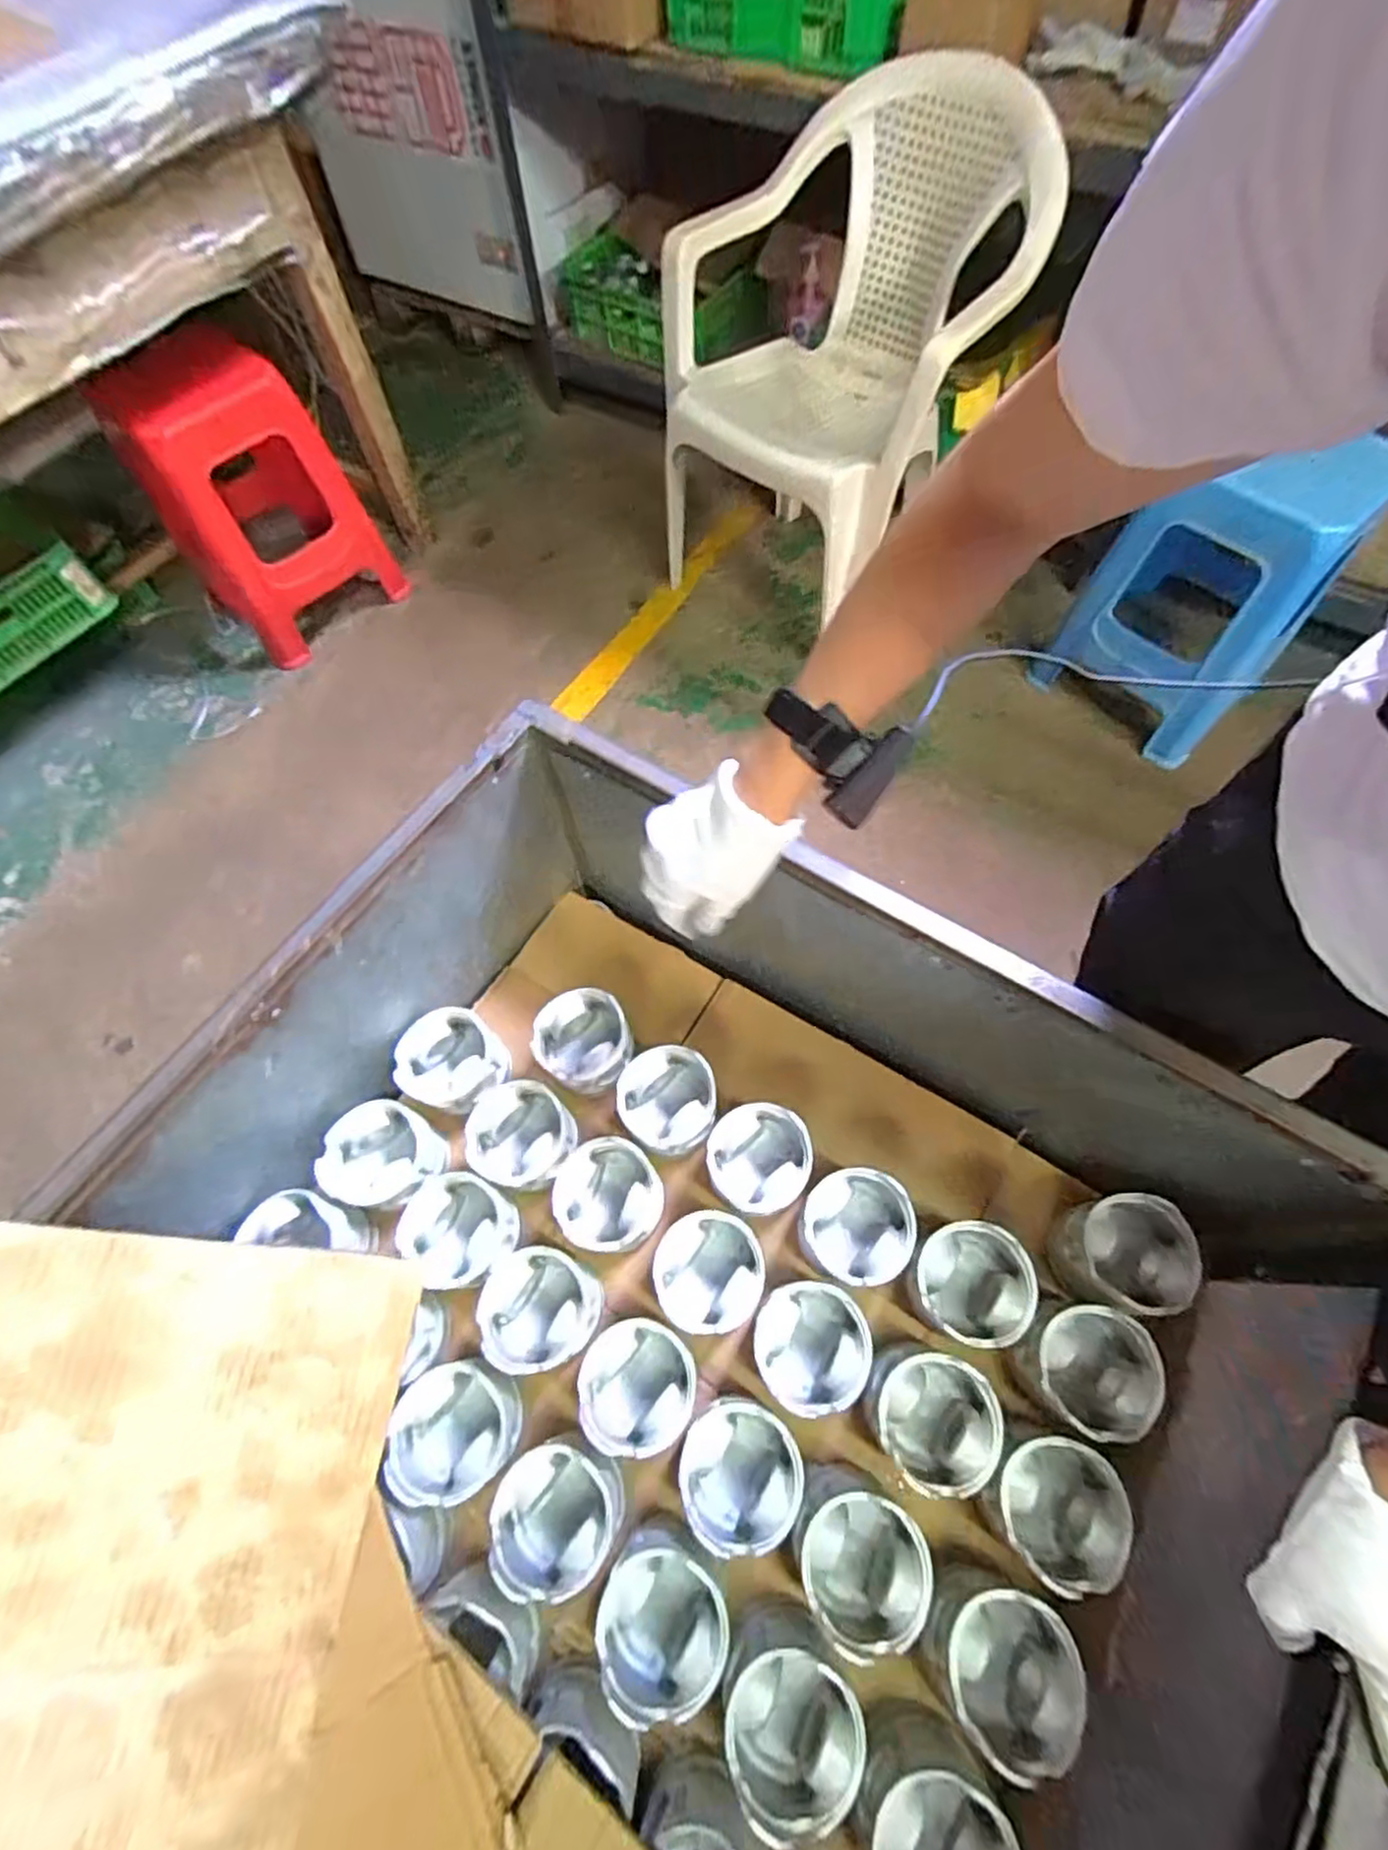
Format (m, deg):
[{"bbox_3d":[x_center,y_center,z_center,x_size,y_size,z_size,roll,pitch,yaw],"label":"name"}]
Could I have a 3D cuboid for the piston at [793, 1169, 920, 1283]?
[{"bbox_3d":[0.143,0.268,0.627,0.091,0.071,0.091,-1,65,1],"label":"piston"}]

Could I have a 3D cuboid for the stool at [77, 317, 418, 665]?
[{"bbox_3d":[-0.885,-0.887,1.400,0.358,0.520,0.337,-32,68,-13],"label":"stool"}]

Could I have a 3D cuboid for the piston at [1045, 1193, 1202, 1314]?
[{"bbox_3d":[0.374,0.286,0.618,0.086,0.087,0.086,-1,65,1],"label":"piston"}]

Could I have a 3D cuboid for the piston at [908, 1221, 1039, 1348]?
[{"bbox_3d":[0.231,0.304,0.606,0.089,0.089,0.087,-1,65,1],"label":"piston"}]

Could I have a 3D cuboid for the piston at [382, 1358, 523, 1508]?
[{"bbox_3d":[-0.192,0.412,0.583,0.097,0.069,0.093,-11,65,-3],"label":"piston"}]

